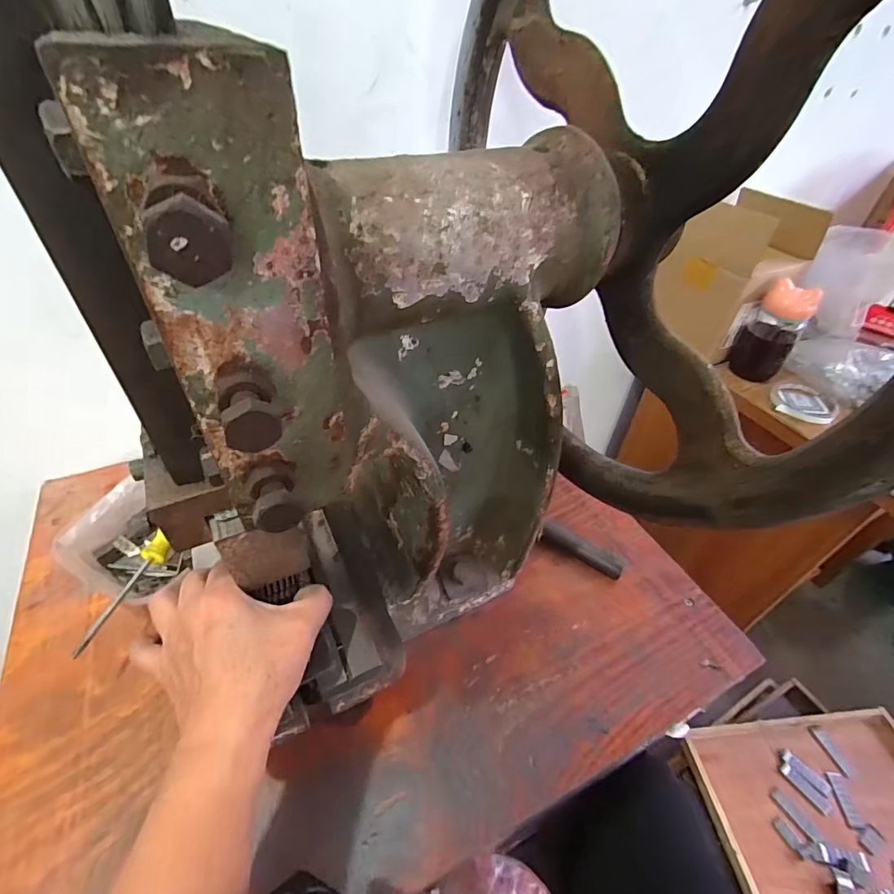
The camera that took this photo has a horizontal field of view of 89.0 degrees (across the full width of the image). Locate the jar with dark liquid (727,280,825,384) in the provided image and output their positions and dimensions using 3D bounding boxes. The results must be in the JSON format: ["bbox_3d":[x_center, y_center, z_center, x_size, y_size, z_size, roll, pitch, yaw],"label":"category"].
[{"bbox_3d":[0.504,-0.184,0.710,0.076,0.150,0.086,27,49,24],"label":"jar with dark liquid"}]

